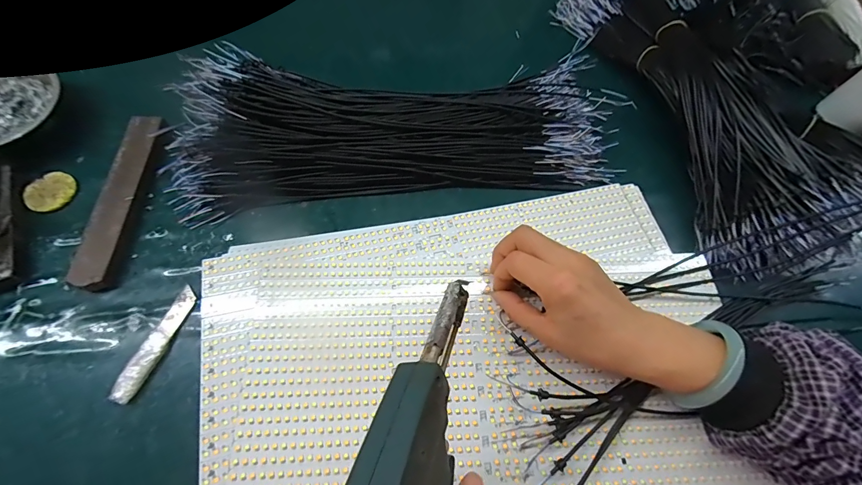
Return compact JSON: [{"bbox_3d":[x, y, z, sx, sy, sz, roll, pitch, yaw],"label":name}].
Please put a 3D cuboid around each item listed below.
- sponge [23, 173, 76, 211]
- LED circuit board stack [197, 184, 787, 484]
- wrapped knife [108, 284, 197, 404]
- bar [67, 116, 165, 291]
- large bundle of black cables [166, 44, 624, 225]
[{"bbox_3d":[-0.400,-0.053,0.390,0.042,0.010,0.045,39,70,13],"label":"sponge"},{"bbox_3d":[0.035,0.098,0.309,0.430,0.017,0.295,-5,63,-6],"label":"LED circuit board stack"},{"bbox_3d":[-0.245,0.089,0.331,0.019,0.011,0.103,16,66,3],"label":"wrapped knife"},{"bbox_3d":[-0.321,-0.049,0.384,0.032,0.023,0.198,2,66,-3],"label":"bar"},{"bbox_3d":[-0.028,-0.150,0.412,0.486,0.060,0.184,-7,67,-6],"label":"large bundle of black cables"}]

